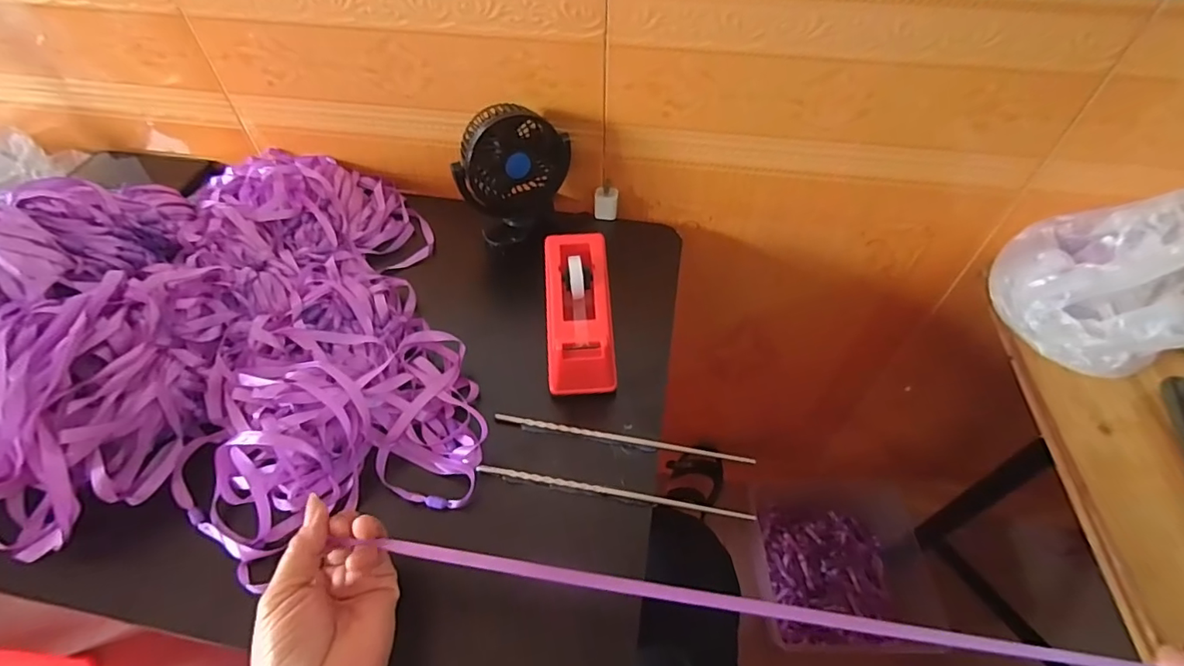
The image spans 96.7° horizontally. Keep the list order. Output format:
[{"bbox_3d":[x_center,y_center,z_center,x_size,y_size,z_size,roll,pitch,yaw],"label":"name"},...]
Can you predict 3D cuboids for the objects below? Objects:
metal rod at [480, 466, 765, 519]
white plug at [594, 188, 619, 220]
[{"bbox_3d":[0.015,0.125,0.415,0.218,0.008,0.007,9,52,8],"label":"metal rod"},{"bbox_3d":[0.017,-0.157,0.637,0.028,0.036,0.020,3,51,3],"label":"white plug"}]

